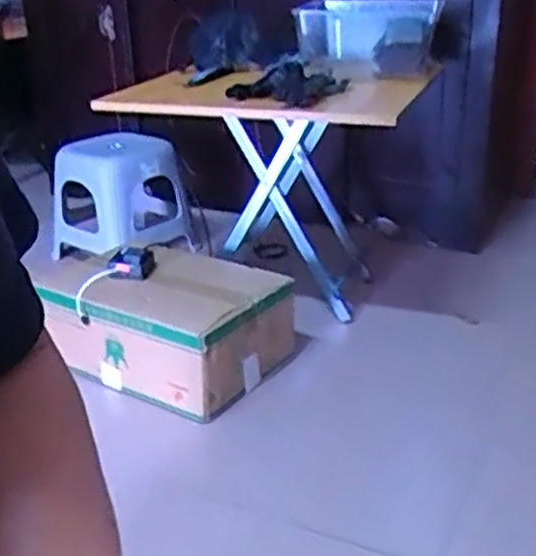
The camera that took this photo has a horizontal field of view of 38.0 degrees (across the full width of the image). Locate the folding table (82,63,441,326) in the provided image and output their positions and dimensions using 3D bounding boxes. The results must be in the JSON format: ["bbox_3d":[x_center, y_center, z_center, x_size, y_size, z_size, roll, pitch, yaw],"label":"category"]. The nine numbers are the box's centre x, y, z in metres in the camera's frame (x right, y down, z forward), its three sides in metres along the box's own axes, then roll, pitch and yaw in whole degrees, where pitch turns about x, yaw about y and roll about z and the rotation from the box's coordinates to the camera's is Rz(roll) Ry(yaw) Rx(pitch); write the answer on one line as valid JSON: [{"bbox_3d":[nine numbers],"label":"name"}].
[{"bbox_3d":[0.009,-0.183,1.680,0.630,0.496,0.546,2,24,7],"label":"folding table"}]

